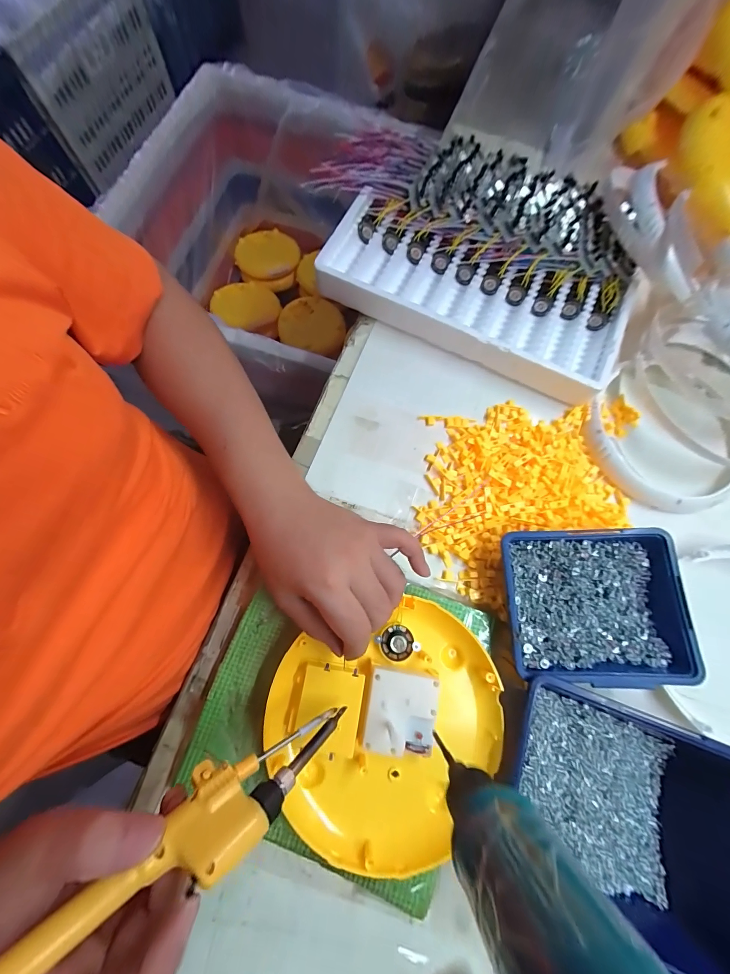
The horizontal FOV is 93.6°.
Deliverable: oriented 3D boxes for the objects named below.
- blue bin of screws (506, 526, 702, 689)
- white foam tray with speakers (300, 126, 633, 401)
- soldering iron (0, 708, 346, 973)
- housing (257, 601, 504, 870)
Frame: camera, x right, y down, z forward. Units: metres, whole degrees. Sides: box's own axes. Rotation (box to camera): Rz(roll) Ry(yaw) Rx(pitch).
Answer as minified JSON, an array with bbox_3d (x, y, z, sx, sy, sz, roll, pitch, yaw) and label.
[{"bbox_3d":[0.191,0.101,0.300,0.135,0.053,0.120,0,74,-2],"label":"blue bin of screws"},{"bbox_3d":[0.122,-0.288,0.411,0.398,0.055,0.259,25,75,5],"label":"white foam tray with speakers"},{"bbox_3d":[-0.102,0.183,0.168,0.229,0.029,0.040,-13,71,-41],"label":"soldering iron"},{"bbox_3d":[0.022,0.189,0.267,0.176,0.039,0.164,0,74,-1],"label":"housing"}]

